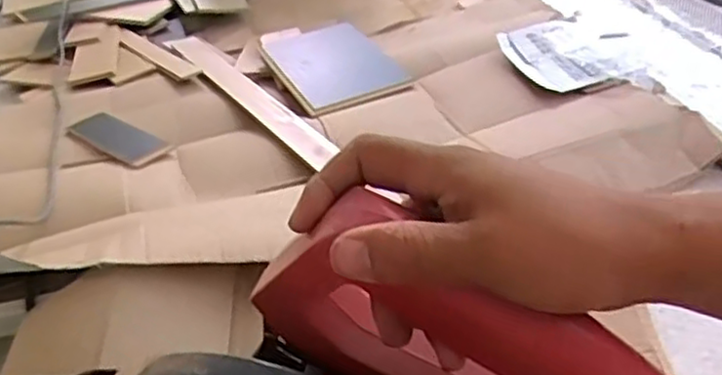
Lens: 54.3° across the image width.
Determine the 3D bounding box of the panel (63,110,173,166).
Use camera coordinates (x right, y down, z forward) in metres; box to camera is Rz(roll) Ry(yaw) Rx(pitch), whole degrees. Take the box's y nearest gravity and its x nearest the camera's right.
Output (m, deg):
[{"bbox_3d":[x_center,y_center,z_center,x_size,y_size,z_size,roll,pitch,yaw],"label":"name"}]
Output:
[{"bbox_3d":[-0.402,-0.086,1.167,0.187,0.007,0.085,19,43,33],"label":"panel"}]

